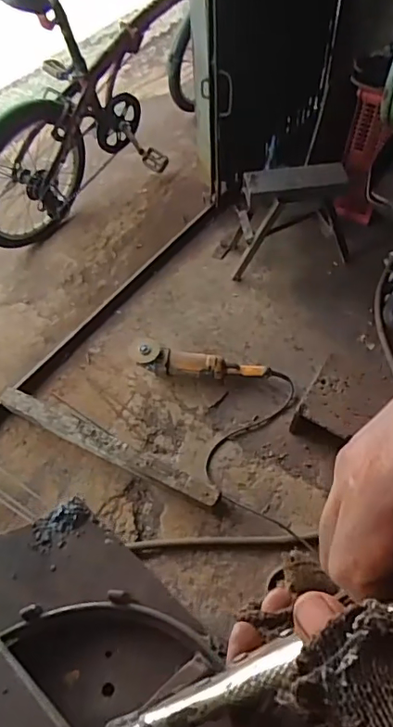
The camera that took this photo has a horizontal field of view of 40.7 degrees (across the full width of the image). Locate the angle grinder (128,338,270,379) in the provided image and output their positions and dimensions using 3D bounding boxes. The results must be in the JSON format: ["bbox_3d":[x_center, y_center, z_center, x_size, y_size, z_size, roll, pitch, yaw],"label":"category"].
[{"bbox_3d":[0.001,0.000,1.460,0.386,0.078,0.094,14,57,12],"label":"angle grinder"}]

